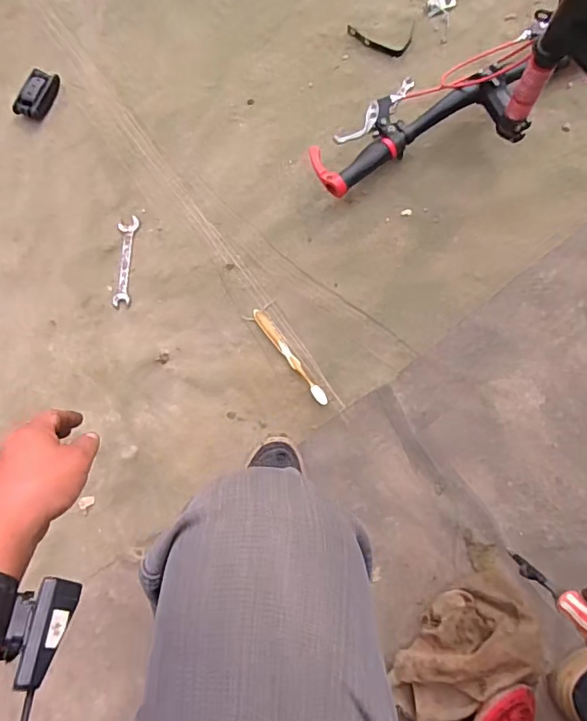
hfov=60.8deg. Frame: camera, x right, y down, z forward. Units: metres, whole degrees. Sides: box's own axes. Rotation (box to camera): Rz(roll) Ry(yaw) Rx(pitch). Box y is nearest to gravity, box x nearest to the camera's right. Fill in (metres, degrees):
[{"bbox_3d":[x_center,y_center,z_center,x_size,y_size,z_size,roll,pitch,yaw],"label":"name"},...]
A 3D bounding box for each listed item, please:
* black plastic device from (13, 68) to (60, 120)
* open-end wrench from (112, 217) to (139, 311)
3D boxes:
[{"bbox_3d":[-0.434,-0.451,0.851,0.054,0.038,0.084,17,84,7],"label":"black plastic device"},{"bbox_3d":[-0.272,-0.161,0.809,0.029,0.006,0.149,2,81,1],"label":"open-end wrench"}]

